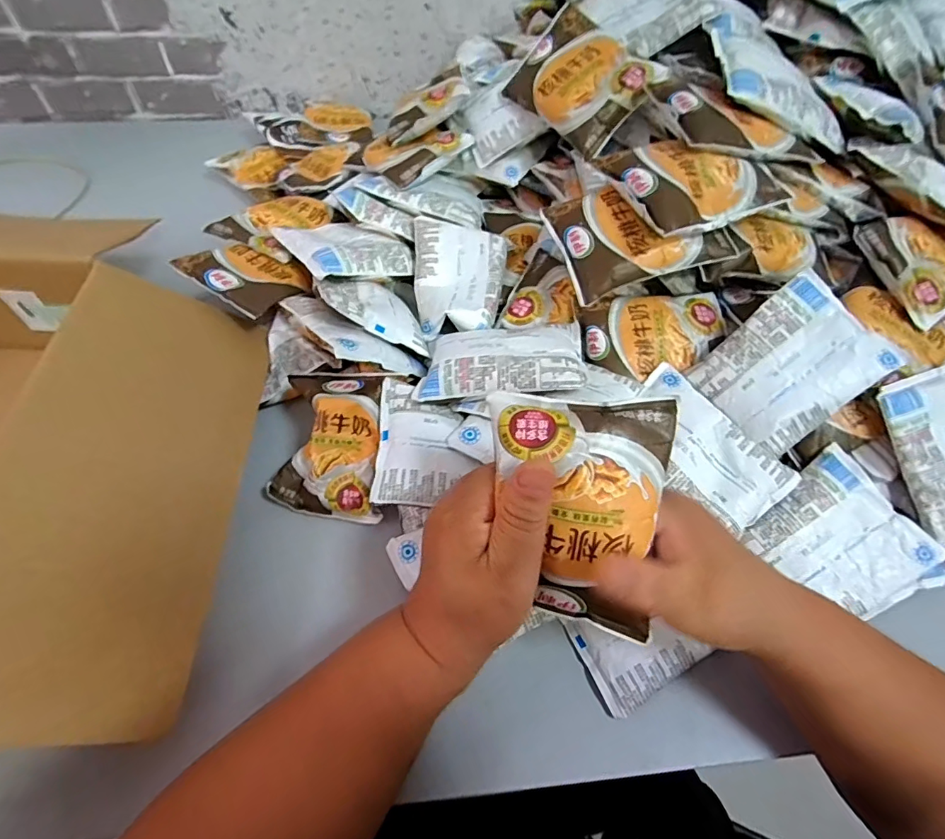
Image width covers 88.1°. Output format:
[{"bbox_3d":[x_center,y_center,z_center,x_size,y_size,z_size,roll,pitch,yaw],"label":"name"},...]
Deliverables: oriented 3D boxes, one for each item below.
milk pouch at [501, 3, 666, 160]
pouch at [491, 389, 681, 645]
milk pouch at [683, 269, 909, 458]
[{"bbox_3d":[0.098,-0.313,0.450,0.092,0.022,0.124,-43,70,9],"label":"milk pouch"},{"bbox_3d":[0.056,0.051,0.251,0.088,0.024,0.121,0,94,-3],"label":"pouch"},{"bbox_3d":[0.245,-0.042,0.375,0.121,0.016,0.095,-40,76,6],"label":"milk pouch"}]

